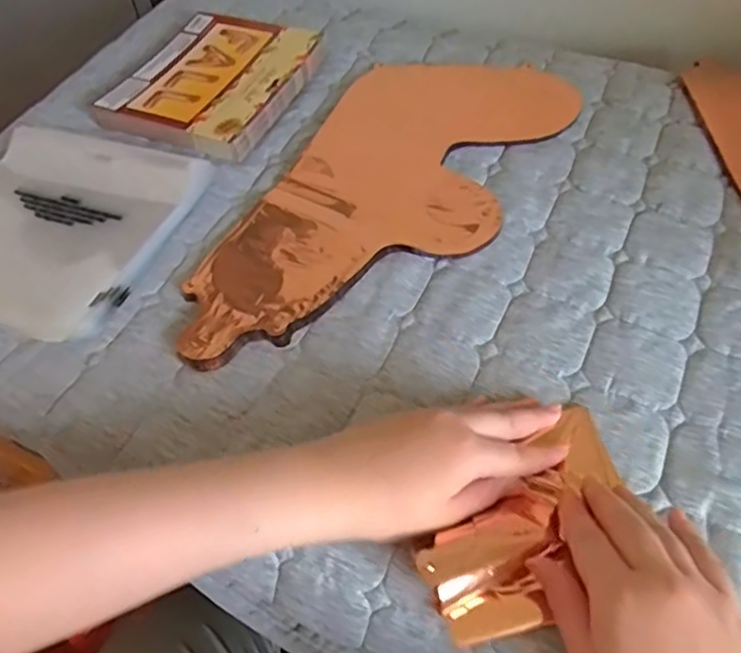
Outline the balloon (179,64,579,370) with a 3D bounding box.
[{"bbox_3d":[0.015,-0.121,0.573,0.201,0.013,0.436,22,58,20],"label":"balloon"}]

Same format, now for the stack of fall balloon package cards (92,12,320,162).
[{"bbox_3d":[-0.163,-0.256,0.678,0.164,0.032,0.197,16,56,17],"label":"stack of fall balloon package cards"}]

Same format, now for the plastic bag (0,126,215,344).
[{"bbox_3d":[-0.274,-0.086,0.559,0.196,0.031,0.201,14,56,16],"label":"plastic bag"}]

